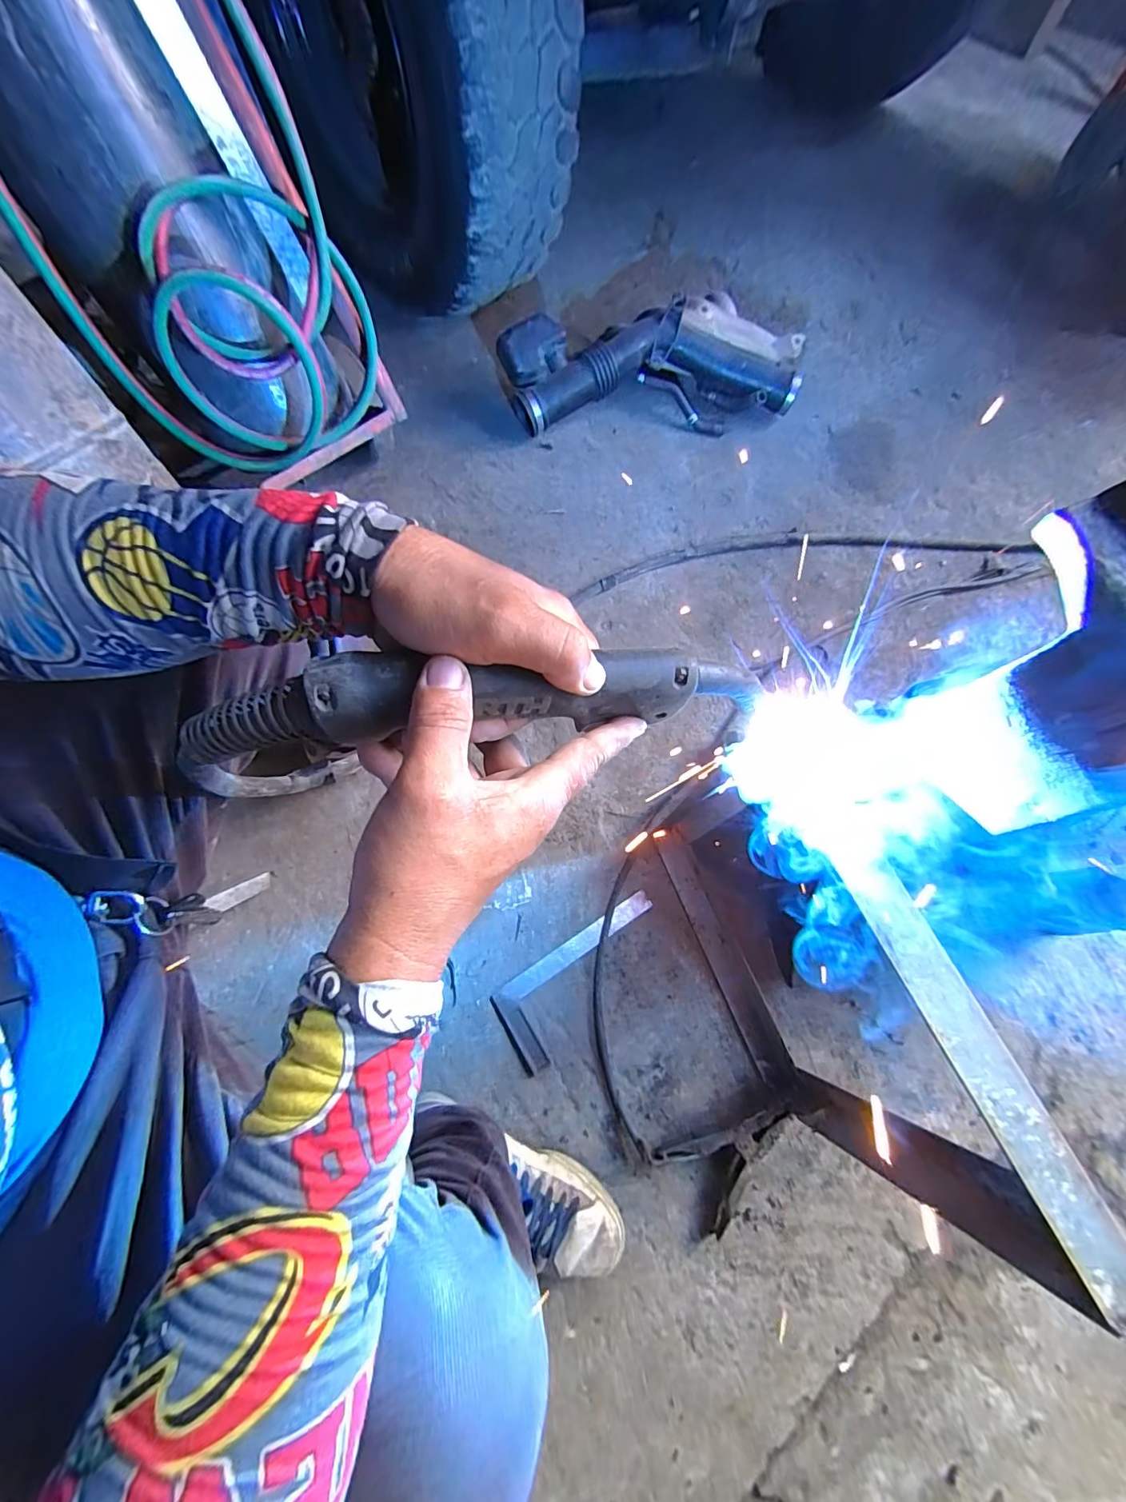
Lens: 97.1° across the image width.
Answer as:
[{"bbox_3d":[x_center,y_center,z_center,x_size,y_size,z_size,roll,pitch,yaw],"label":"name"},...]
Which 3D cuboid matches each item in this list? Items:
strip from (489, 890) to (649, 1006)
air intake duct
[{"bbox_3d":[0.018,0.271,0.685,0.240,0.004,0.031,-31,75,-12],"label":"strip"},{"bbox_3d":[0.179,-0.780,0.993,0.597,0.122,0.265,-6,72,-4],"label":"air intake duct"}]

